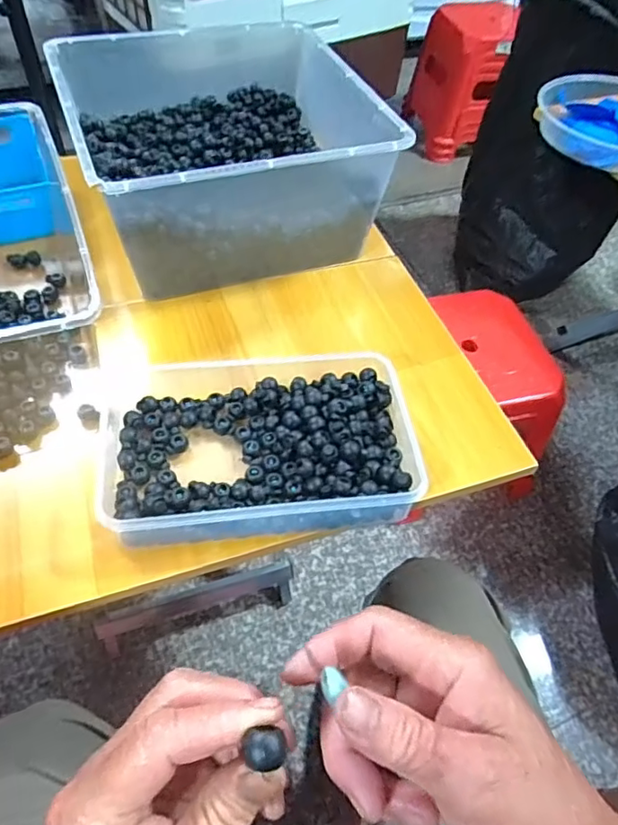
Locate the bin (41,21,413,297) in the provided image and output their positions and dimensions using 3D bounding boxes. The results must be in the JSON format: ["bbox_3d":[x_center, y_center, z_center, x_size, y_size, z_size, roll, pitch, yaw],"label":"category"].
[{"bbox_3d":[-0.089,-0.273,0.608,0.286,0.140,0.271,-16,56,-16],"label":"bin"}]

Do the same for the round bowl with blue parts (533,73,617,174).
[{"bbox_3d":[0.462,-0.443,0.846,0.218,0.058,0.211,2,53,-3],"label":"round bowl with blue parts"}]

